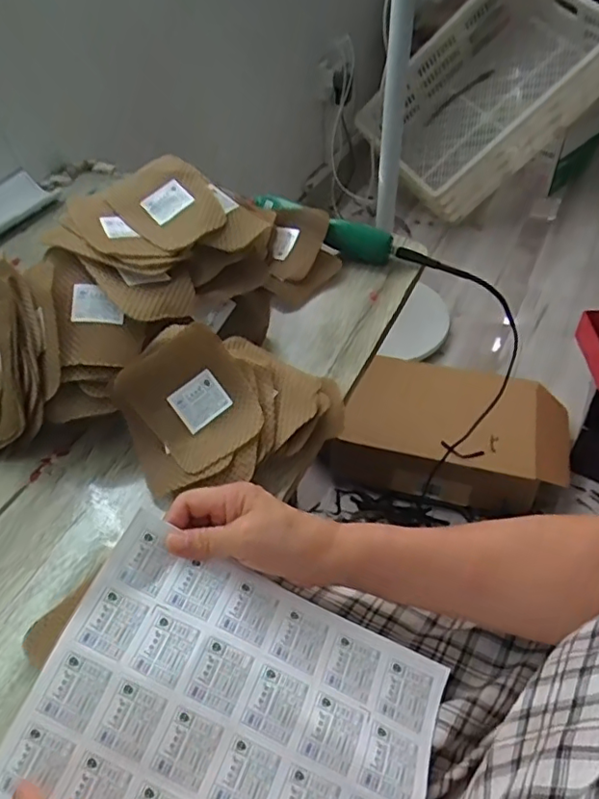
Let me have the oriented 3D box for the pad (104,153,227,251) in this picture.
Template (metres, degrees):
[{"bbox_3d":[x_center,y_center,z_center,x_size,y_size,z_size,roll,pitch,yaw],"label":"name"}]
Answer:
[{"bbox_3d":[-0.137,-0.205,0.612,0.093,0.014,0.119,-40,69,-16],"label":"pad"}]

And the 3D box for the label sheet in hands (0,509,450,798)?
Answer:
[{"bbox_3d":[-0.070,0.252,0.336,0.245,0.077,0.315,19,52,19],"label":"label sheet in hands"}]

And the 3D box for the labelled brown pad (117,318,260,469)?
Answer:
[{"bbox_3d":[-0.092,-0.002,0.508,0.096,0.030,0.114,-39,90,-4],"label":"labelled brown pad"}]

